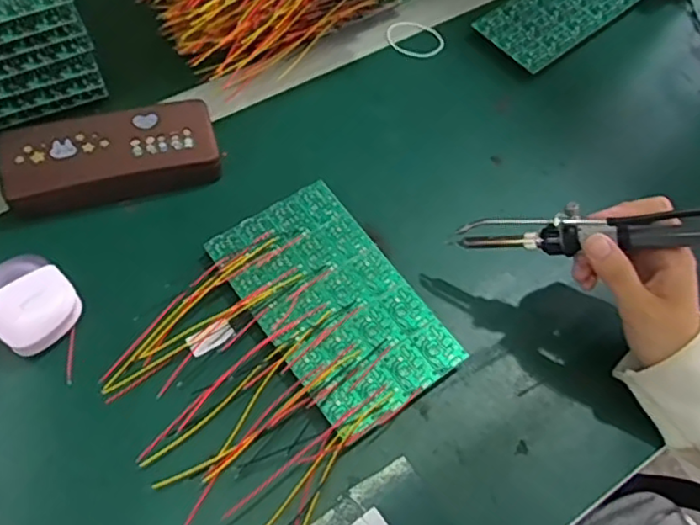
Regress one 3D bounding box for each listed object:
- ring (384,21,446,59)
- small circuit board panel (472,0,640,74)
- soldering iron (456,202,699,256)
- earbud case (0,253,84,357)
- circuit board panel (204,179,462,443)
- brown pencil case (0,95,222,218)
[{"bbox_3d":[0.061,-0.210,0.587,0.054,0.004,0.054,9,60,1],"label":"ring"},{"bbox_3d":[0.202,-0.243,0.600,0.166,0.006,0.077,-36,73,-18],"label":"small circuit board panel"},{"bbox_3d":[0.165,-0.024,0.384,0.197,0.029,0.025,0,57,25],"label":"soldering iron"},{"bbox_3d":[-0.216,0.026,0.418,0.064,0.037,0.055,34,63,15],"label":"earbud case"},{"bbox_3d":[-0.012,0.028,0.441,0.103,0.019,0.172,-32,67,-20],"label":"circuit board panel"},{"bbox_3d":[-0.178,-0.079,0.474,0.150,0.044,0.064,-15,62,-12],"label":"brown pencil case"}]

